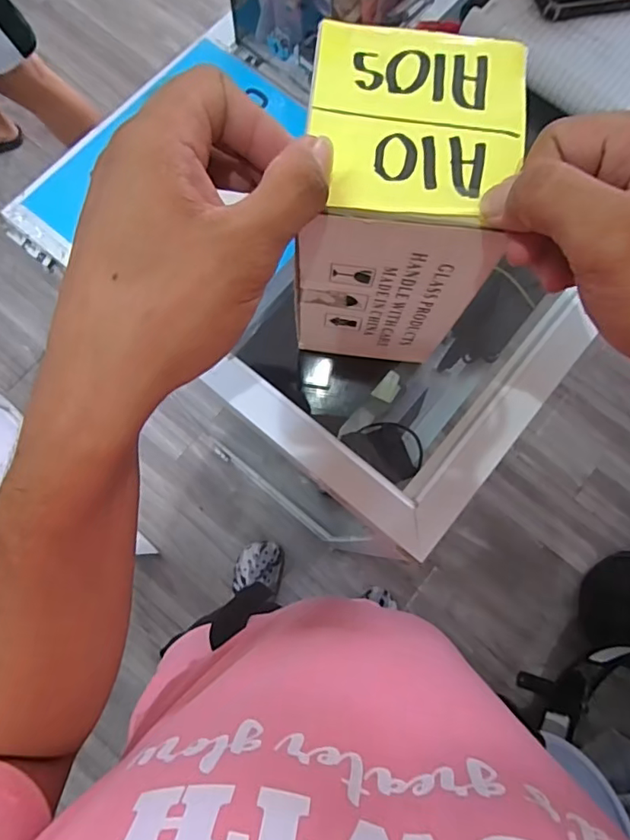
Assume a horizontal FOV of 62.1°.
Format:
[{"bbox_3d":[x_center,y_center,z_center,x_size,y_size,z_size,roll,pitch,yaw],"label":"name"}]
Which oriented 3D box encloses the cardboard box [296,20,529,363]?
[{"bbox_3d":[0.043,-0.111,0.298,0.088,0.154,0.092,7,77,1],"label":"cardboard box"}]

